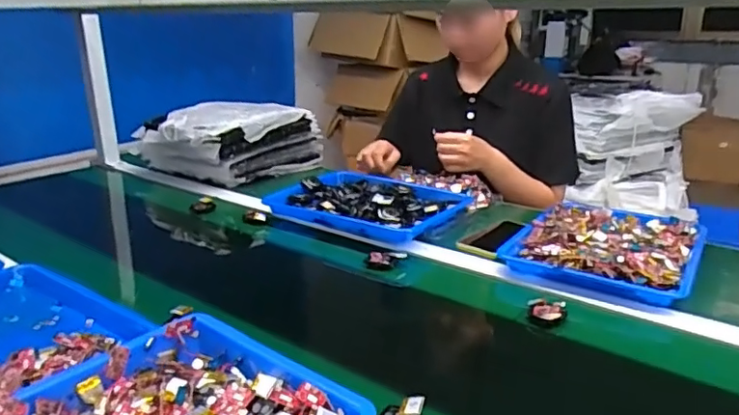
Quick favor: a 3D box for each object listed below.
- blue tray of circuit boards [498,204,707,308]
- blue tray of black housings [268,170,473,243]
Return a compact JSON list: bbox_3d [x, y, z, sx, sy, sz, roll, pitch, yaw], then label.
[{"bbox_3d":[0.358,0.048,0.855,0.241,0.038,0.303,12,23,33],"label":"blue tray of circuit boards"},{"bbox_3d":[-0.005,-0.015,1.069,0.327,0.045,0.238,11,22,31],"label":"blue tray of black housings"}]

